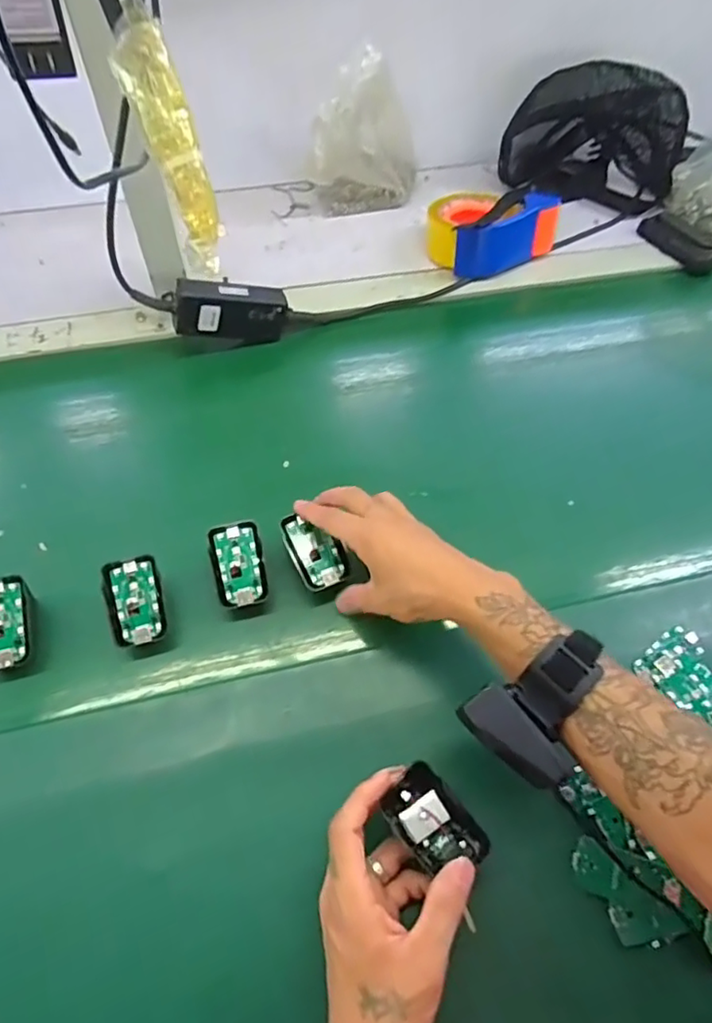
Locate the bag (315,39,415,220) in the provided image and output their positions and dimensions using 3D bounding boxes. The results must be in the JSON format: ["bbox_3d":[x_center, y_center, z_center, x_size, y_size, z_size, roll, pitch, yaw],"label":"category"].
[{"bbox_3d":[0.014,-0.457,0.744,0.135,0.160,0.074,-3,58,-3],"label":"bag"}]

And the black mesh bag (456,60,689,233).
[{"bbox_3d":[0.316,-0.498,0.788,0.206,0.126,0.160,-24,61,-15],"label":"black mesh bag"}]

